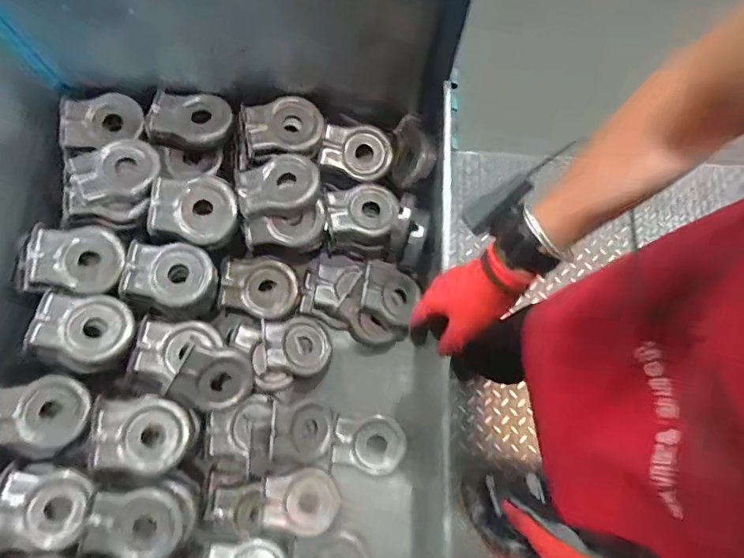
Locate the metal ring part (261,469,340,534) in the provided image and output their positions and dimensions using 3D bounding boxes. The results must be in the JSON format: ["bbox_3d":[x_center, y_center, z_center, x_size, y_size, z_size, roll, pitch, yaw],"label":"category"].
[{"bbox_3d":[-0.105,0.340,0.743,0.113,0.022,0.088,12,65,-19],"label":"metal ring part"}]

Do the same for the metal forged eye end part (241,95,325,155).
[{"bbox_3d":[-0.138,-0.243,0.767,0.120,0.027,0.090,-4,86,-13],"label":"metal forged eye end part"}]

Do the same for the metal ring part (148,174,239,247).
[{"bbox_3d":[-0.265,-0.102,0.716,0.129,0.027,0.101,-1,92,-4],"label":"metal ring part"}]

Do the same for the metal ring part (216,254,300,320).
[{"bbox_3d":[-0.184,0.013,0.795,0.123,0.049,0.091,17,77,2],"label":"metal ring part"}]

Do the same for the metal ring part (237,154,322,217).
[{"bbox_3d":[-0.146,-0.147,0.745,0.124,0.048,0.094,-10,77,-4],"label":"metal ring part"}]

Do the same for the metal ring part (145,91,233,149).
[{"bbox_3d":[-0.286,-0.253,0.774,0.122,0.045,0.088,9,76,0],"label":"metal ring part"}]

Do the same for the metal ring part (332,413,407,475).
[{"bbox_3d":[-0.004,0.262,0.774,0.111,0.033,0.084,6,76,0],"label":"metal ring part"}]

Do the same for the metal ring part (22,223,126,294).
[{"bbox_3d":[-0.428,-0.032,0.697,0.129,0.053,0.100,10,73,-21],"label":"metal ring part"}]

